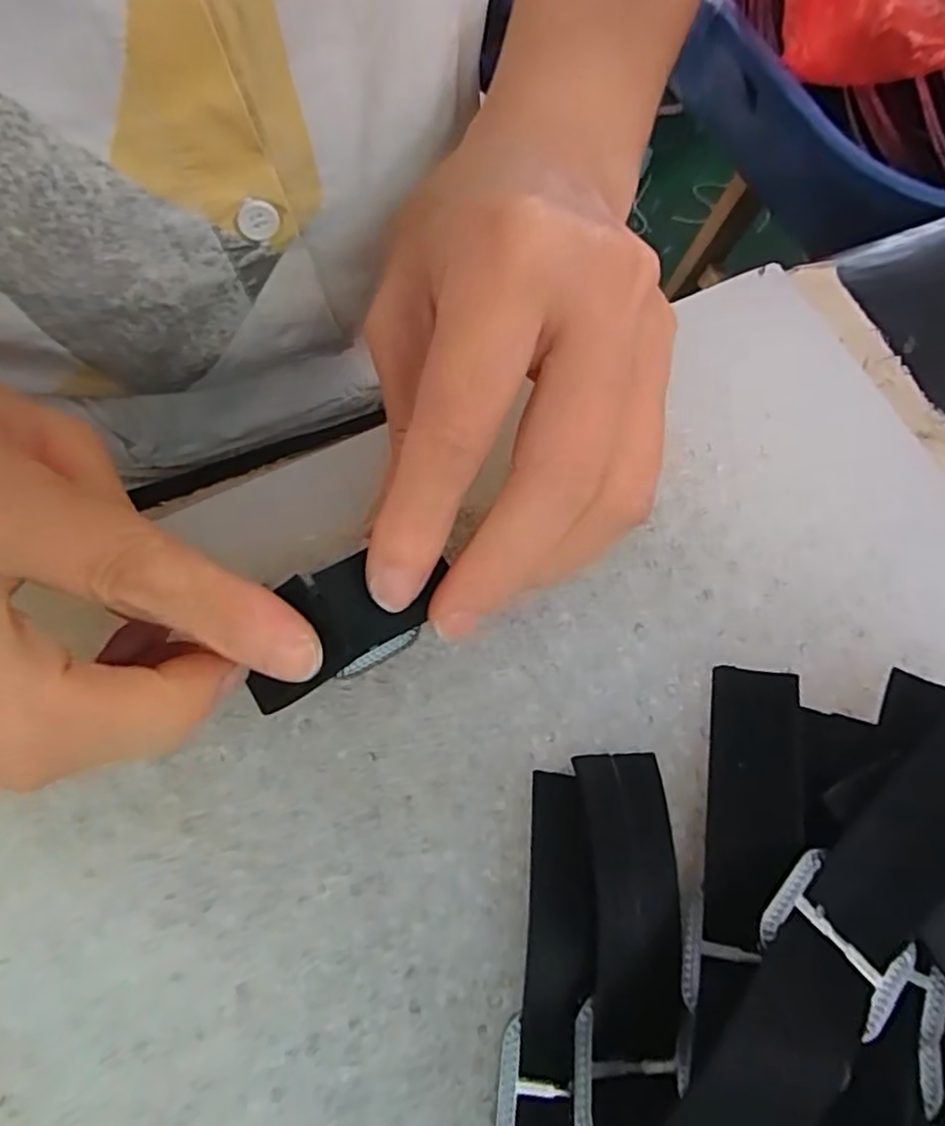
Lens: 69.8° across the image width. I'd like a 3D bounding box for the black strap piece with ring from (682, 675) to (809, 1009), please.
[{"bbox_3d":[0.062,0.059,0.153,0.024,0.004,0.072,3,62,28],"label":"black strap piece with ring"}]

